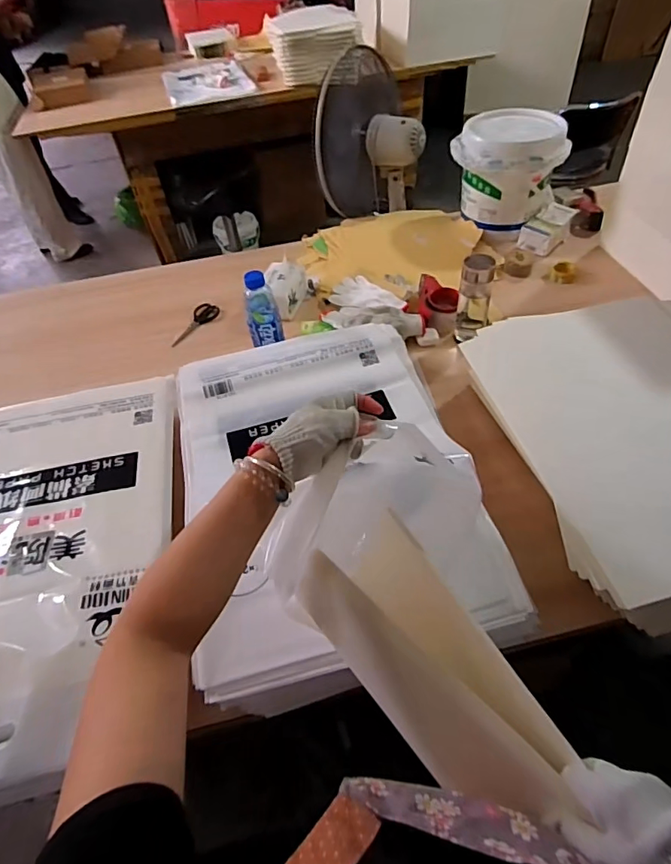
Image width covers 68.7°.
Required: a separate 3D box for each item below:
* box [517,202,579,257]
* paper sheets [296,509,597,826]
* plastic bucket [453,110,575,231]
[{"bbox_3d":[0.553,-0.533,1.285,0.093,0.062,0.158,30,59,27],"label":"box"},{"bbox_3d":[0.089,0.237,0.485,0.117,0.118,0.273,-28,53,-18],"label":"paper sheets"},{"bbox_3d":[0.450,-0.674,1.301,0.246,0.243,0.246,-3,50,3],"label":"plastic bucket"}]

